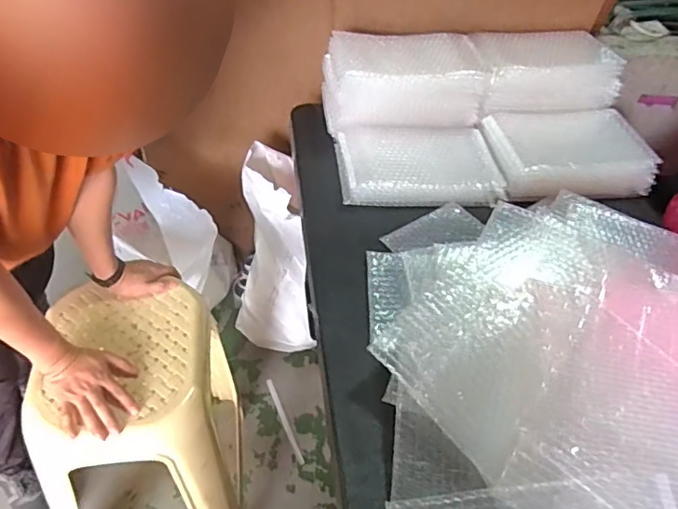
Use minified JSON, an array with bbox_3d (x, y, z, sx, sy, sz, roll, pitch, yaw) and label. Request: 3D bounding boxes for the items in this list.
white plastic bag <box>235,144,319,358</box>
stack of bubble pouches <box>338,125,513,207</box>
[{"bbox_3d":[-0.181,0.027,1.453,0.163,0.566,0.260,-9,49,-16],"label":"white plastic bag"},{"bbox_3d":[0.153,-0.178,1.066,0.307,0.046,0.198,-1,47,-8],"label":"stack of bubble pouches"}]

